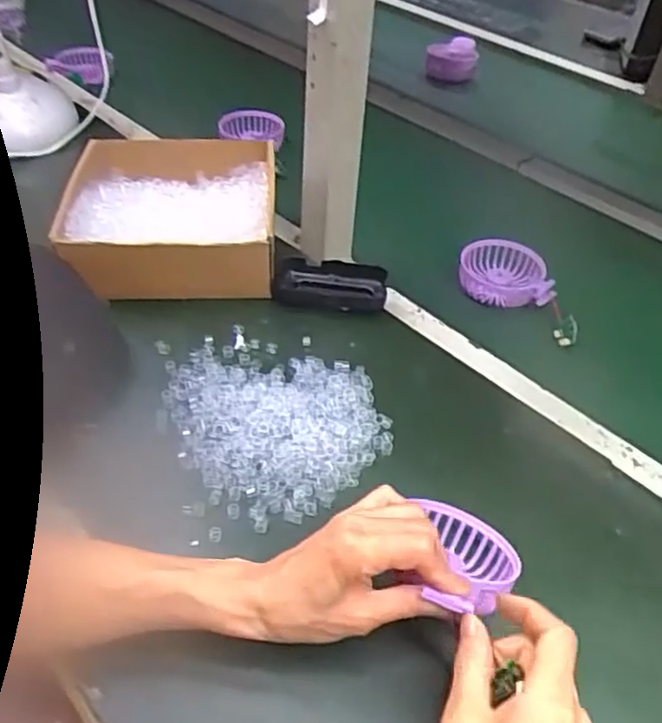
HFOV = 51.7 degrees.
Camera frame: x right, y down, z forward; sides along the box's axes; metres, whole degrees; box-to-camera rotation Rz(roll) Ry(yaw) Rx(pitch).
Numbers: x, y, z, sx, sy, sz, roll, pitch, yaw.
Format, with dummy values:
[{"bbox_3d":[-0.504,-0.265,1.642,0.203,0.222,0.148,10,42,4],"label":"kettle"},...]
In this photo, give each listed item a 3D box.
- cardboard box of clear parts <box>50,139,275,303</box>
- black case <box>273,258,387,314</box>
[{"bbox_3d":[-0.163,-0.157,0.712,0.202,0.076,0.209,-1,44,-4],"label":"cardboard box of clear parts"},{"bbox_3d":[-0.001,-0.075,0.674,0.109,0.026,0.051,6,44,2],"label":"black case"}]

